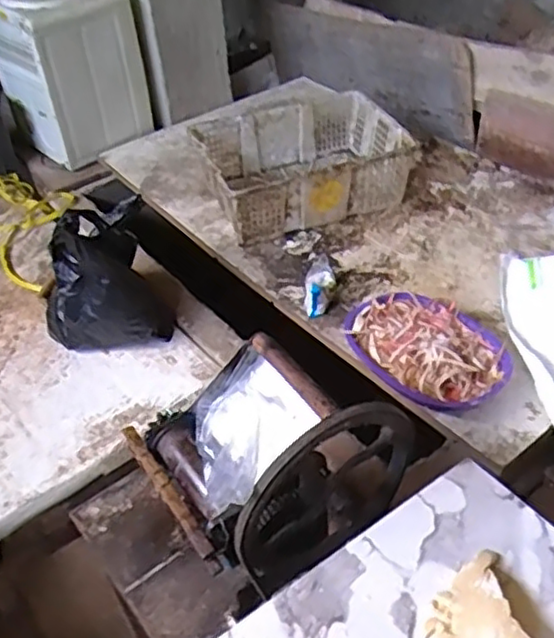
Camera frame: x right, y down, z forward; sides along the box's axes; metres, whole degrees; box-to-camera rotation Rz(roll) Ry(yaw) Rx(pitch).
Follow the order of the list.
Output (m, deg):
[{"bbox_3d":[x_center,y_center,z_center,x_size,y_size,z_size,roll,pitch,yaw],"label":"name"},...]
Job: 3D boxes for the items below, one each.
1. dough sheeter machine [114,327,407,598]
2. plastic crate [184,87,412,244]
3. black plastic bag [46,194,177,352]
[{"bbox_3d":[-0.010,0.170,0.868,0.278,0.246,0.234,-24,46,-25],"label":"dough sheeter machine"},{"bbox_3d":[0.058,-0.388,1.691,0.478,0.156,0.358,-17,43,-17],"label":"plastic crate"},{"bbox_3d":[-0.347,-0.081,1.342,0.242,0.284,0.200,-16,43,-16],"label":"black plastic bag"}]

